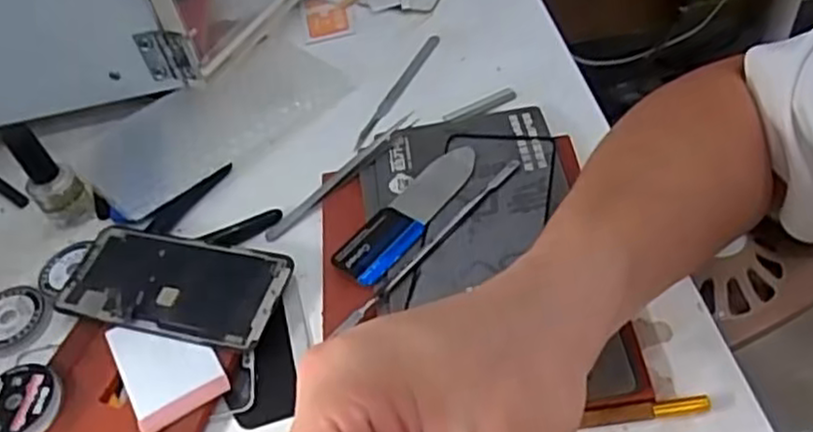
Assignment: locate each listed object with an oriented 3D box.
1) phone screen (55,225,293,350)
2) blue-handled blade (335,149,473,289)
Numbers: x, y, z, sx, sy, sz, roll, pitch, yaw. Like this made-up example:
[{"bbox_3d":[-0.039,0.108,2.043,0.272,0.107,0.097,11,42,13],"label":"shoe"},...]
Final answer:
[{"bbox_3d":[-0.143,0.040,0.448,0.140,0.007,0.068,9,52,18],"label":"phone screen"},{"bbox_3d":[0.004,-0.005,0.461,0.036,0.004,0.118,30,60,31],"label":"blue-handled blade"}]

